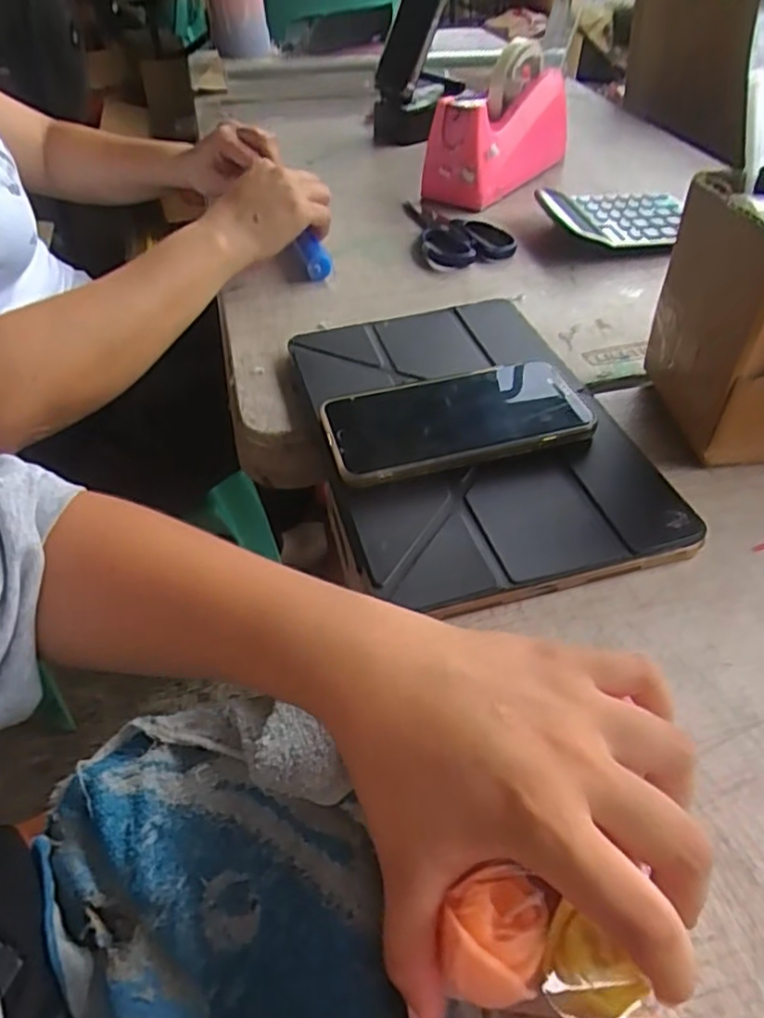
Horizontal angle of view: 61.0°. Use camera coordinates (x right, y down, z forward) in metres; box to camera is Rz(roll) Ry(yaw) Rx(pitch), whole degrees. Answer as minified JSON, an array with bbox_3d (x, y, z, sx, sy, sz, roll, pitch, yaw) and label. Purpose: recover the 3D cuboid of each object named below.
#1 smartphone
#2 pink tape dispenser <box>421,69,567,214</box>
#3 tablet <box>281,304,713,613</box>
[{"bbox_3d":[0.047,-0.058,0.408,0.163,0.009,0.084,-10,46,-7],"label":"smartphone"},{"bbox_3d":[0.138,-0.429,0.748,0.087,0.094,0.216,28,53,27],"label":"pink tape dispenser"},{"bbox_3d":[0.051,-0.055,0.422,0.184,0.018,0.279,-11,46,-10],"label":"tablet"}]

